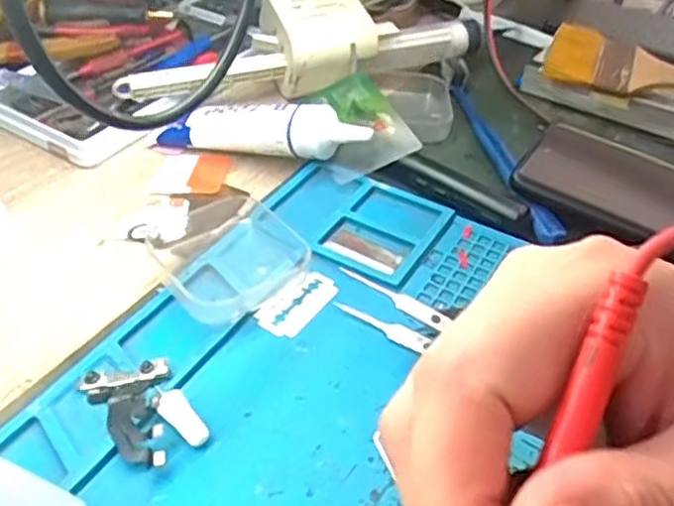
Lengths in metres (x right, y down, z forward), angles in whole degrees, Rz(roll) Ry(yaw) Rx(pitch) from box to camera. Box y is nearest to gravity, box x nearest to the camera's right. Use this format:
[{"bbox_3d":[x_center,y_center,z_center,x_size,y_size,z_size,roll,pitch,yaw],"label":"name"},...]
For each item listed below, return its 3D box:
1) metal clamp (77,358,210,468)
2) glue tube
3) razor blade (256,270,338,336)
[{"bbox_3d":[-0.074,0.059,0.268,0.031,0.009,0.052,-24,48,-29],"label":"metal clamp"},{"bbox_3d":[-0.044,-0.071,0.403,0.126,0.023,0.025,5,39,21],"label":"glue tube"},{"bbox_3d":[-0.017,0.022,0.320,0.023,0.004,0.042,27,47,21],"label":"razor blade"}]

